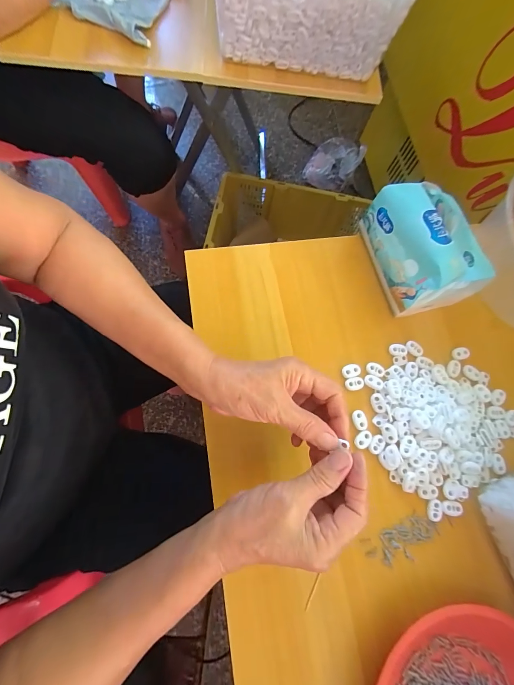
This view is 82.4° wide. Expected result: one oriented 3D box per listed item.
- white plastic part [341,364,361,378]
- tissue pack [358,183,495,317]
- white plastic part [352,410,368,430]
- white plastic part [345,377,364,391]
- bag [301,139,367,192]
[{"bbox_3d":[0.113,0.034,0.349,0.024,0.004,0.015,-16,77,-9],"label":"white plastic part"},{"bbox_3d":[0.205,-0.117,0.351,0.105,0.083,0.142,-8,76,-8],"label":"tissue pack"},{"bbox_3d":[0.118,0.089,0.338,0.016,0.004,0.022,-19,78,-10],"label":"white plastic part"},{"bbox_3d":[0.115,0.049,0.346,0.022,0.004,0.015,-9,76,-8],"label":"white plastic part"},{"bbox_3d":[0.273,-0.641,1.040,0.168,0.105,0.174,29,74,3],"label":"bag"}]

